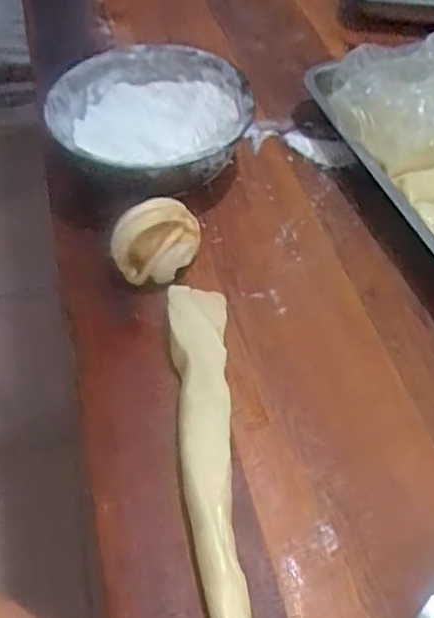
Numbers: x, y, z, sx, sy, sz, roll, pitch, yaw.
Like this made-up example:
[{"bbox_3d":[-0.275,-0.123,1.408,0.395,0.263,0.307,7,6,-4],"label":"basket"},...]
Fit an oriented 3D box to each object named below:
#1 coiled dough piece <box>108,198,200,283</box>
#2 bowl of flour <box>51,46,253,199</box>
[{"bbox_3d":[-0.061,-0.066,0.611,0.086,0.048,0.070,-3,52,-1],"label":"coiled dough piece"},{"bbox_3d":[-0.074,-0.215,0.723,0.210,0.088,0.210,-1,52,1],"label":"bowl of flour"}]

